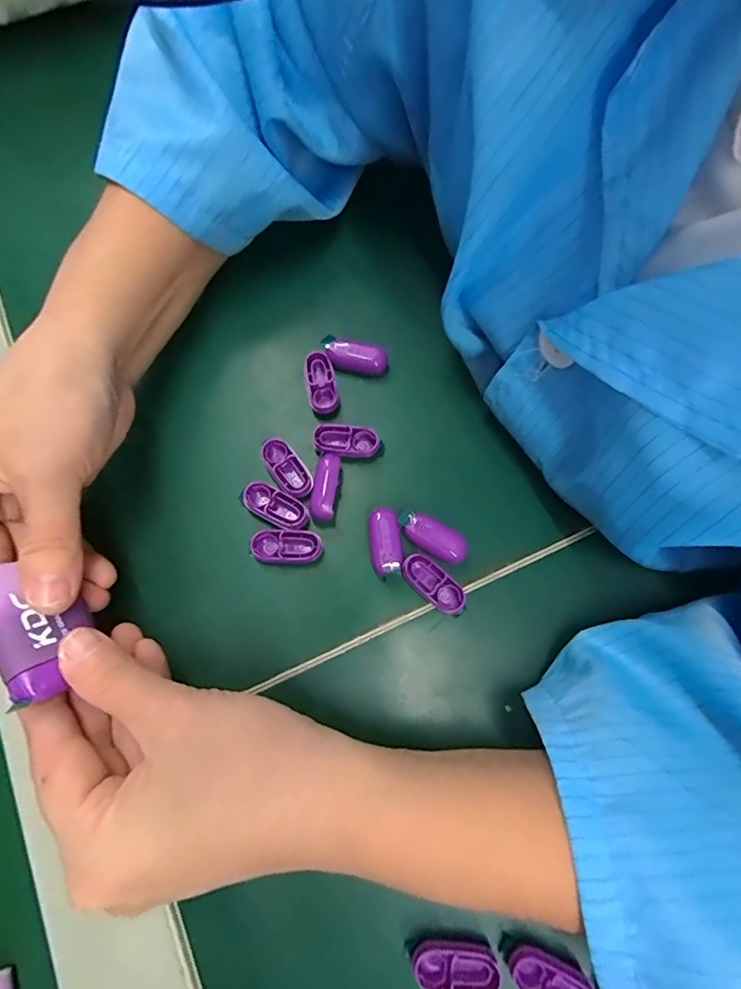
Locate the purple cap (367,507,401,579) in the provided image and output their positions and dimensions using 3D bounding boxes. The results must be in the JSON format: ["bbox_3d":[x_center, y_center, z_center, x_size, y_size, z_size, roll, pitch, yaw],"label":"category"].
[{"bbox_3d":[0.007,0.022,0.237,0.015,0.009,0.032,-5,74,0],"label":"purple cap"}]

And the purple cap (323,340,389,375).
[{"bbox_3d":[-0.008,-0.075,0.269,0.034,0.013,0.011,11,73,-10],"label":"purple cap"}]

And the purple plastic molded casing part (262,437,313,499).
[{"bbox_3d":[-0.043,-0.014,0.250,0.016,0.005,0.034,-37,77,-9],"label":"purple plastic molded casing part"}]

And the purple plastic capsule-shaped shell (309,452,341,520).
[{"bbox_3d":[-0.023,-0.005,0.245,0.012,0.005,0.033,7,75,3],"label":"purple plastic capsule-shaped shell"}]

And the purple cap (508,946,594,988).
[{"bbox_3d":[0.072,0.192,0.192,0.034,0.007,0.017,32,77,9],"label":"purple cap"}]

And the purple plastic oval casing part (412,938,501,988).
[{"bbox_3d":[0.033,0.185,0.192,0.032,0.006,0.014,4,74,2],"label":"purple plastic oval casing part"}]

